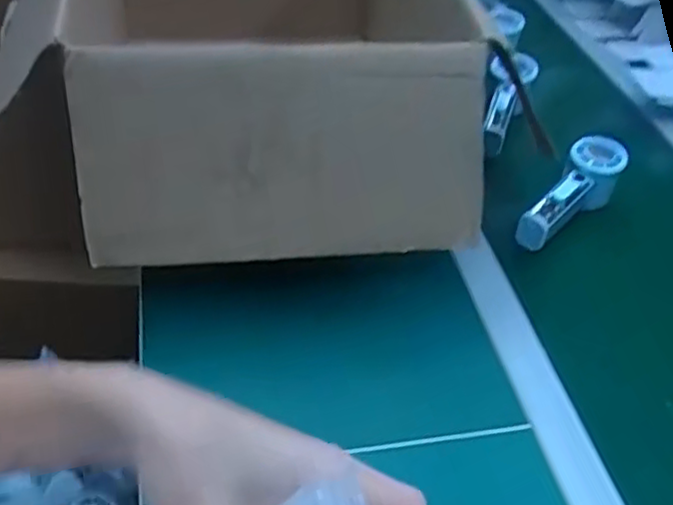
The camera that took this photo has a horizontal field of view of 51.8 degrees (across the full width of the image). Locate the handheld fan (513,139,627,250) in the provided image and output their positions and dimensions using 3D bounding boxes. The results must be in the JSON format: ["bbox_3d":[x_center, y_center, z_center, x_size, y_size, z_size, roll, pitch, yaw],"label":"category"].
[{"bbox_3d":[0.239,-0.057,0.720,0.156,0.060,0.046,-40,59,-22],"label":"handheld fan"}]

